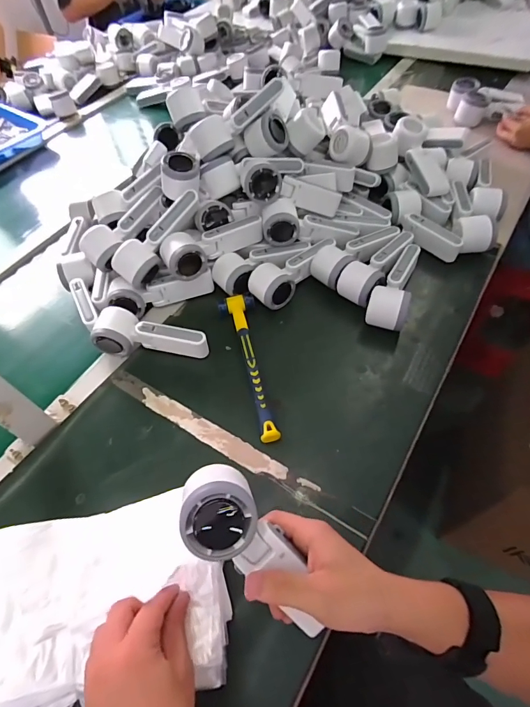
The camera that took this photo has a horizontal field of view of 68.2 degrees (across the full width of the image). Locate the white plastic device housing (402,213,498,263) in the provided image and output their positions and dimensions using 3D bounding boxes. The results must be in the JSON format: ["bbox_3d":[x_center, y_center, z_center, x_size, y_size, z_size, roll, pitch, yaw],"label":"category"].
[{"bbox_3d":[0.305,-0.196,0.653,0.143,0.058,0.063,9,57,11],"label":"white plastic device housing"}]

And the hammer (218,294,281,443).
[{"bbox_3d":[-0.023,0.014,0.556,0.051,0.025,0.239,-12,55,-3],"label":"hammer"}]

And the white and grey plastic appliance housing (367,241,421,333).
[{"bbox_3d":[0.201,-0.109,0.599,0.055,0.053,0.165,17,59,16],"label":"white and grey plastic appliance housing"}]

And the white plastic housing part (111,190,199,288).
[{"bbox_3d":[-0.161,-0.180,0.598,0.045,0.052,0.162,39,88,27],"label":"white plastic housing part"}]

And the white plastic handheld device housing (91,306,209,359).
[{"bbox_3d":[-0.164,-0.028,0.574,0.164,0.057,0.053,1,56,6],"label":"white plastic handheld device housing"}]

